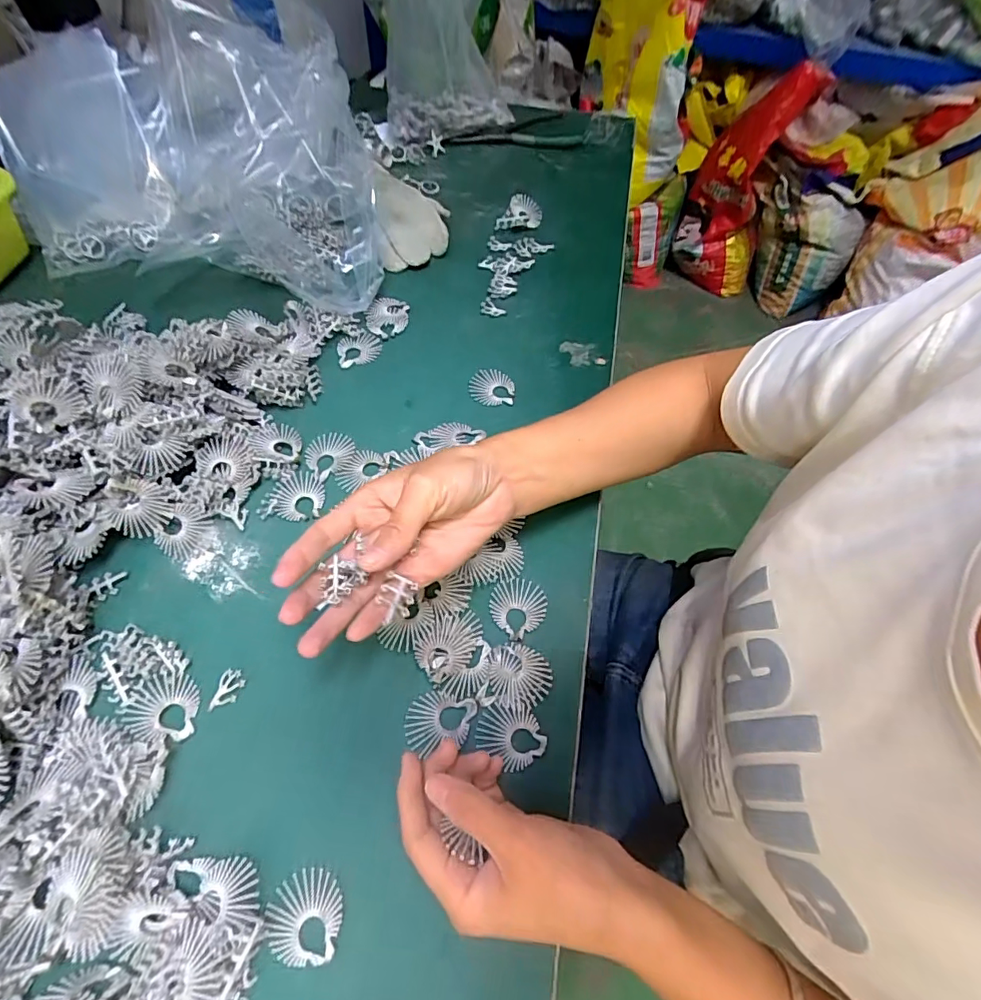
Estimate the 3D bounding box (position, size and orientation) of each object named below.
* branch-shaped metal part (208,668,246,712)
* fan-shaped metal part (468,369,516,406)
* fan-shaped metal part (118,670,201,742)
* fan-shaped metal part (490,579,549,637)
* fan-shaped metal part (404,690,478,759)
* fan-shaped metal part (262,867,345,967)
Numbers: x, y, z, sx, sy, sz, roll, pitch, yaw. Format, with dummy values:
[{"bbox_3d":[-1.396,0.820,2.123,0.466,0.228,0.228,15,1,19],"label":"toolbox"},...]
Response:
[{"bbox_3d":[-0.171,0.124,0.321,0.016,0.004,0.026,10,61,2],"label":"branch-shaped metal part"},{"bbox_3d":[0.001,-0.106,0.456,0.042,0.006,0.040,7,61,0],"label":"fan-shaped metal part"},{"bbox_3d":[-0.209,0.130,0.312,0.042,0.006,0.041,3,61,-2],"label":"fan-shaped metal part"},{"bbox_3d":[0.020,0.076,0.355,0.040,0.004,0.041,2,61,-3],"label":"fan-shaped metal part"},{"bbox_3d":[-0.034,0.144,0.318,0.042,0.007,0.037,15,62,4],"label":"fan-shaped metal part"},{"bbox_3d":[-0.102,0.227,0.269,0.040,0.004,0.040,2,61,-3],"label":"fan-shaped metal part"}]

